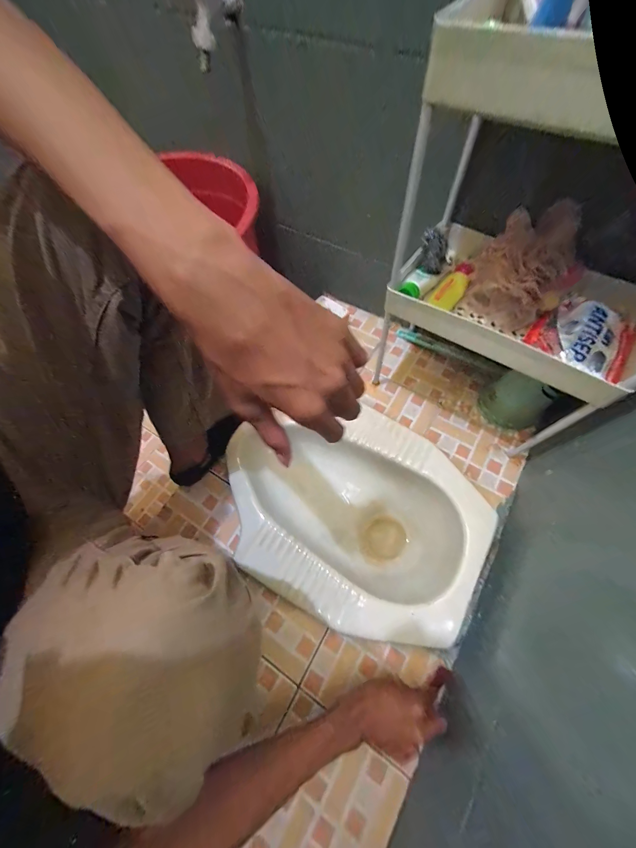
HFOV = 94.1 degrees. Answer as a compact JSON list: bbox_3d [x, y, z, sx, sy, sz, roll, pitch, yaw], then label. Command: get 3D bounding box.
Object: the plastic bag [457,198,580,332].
[{"bbox_3d":[0.301,-0.231,0.446,0.123,0.118,0.089,33,72,16],"label":"plastic bag"}]

